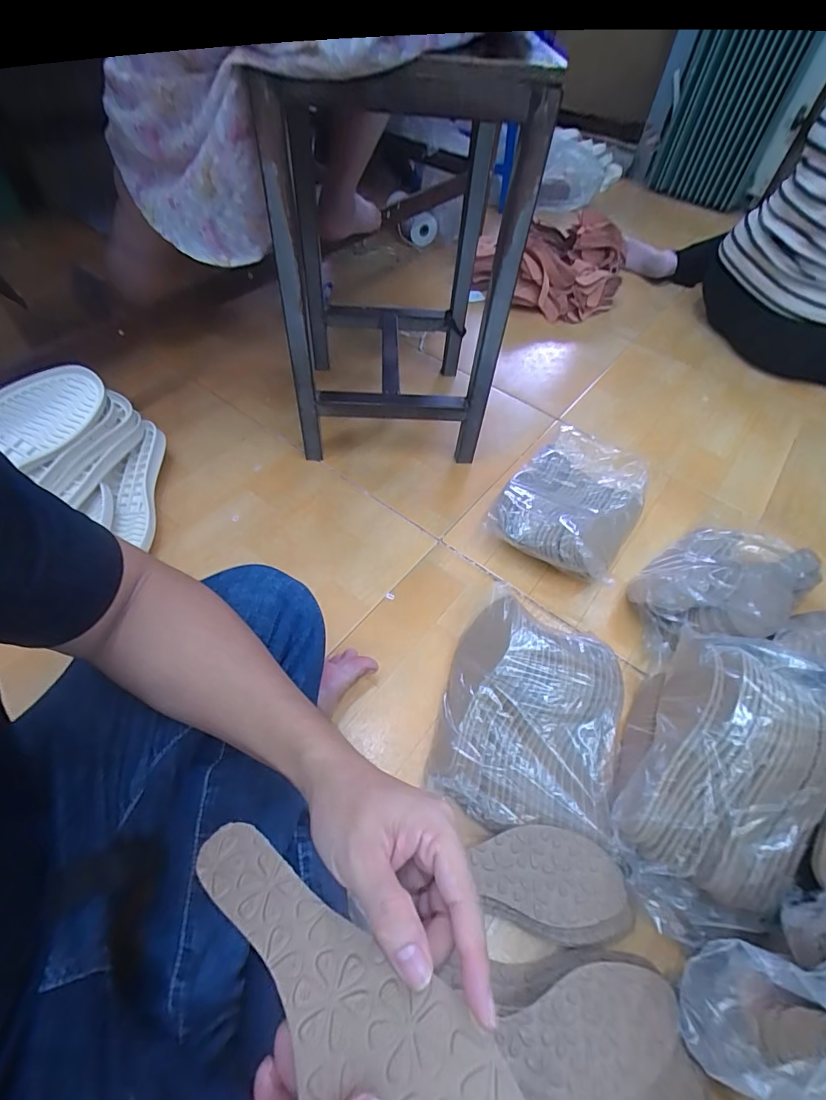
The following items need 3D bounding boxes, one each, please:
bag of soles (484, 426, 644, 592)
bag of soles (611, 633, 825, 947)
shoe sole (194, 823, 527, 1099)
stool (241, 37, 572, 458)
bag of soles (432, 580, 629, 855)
[{"bbox_3d":[0.261,-0.082,0.757,0.198,0.076,0.297,30,57,16],"label":"bag of soles"},{"bbox_3d":[0.327,0.232,0.473,0.176,0.152,0.276,28,56,15],"label":"bag of soles"},{"bbox_3d":[-0.023,0.199,0.199,0.075,0.004,0.217,-24,39,-29],"label":"shoe sole"},{"bbox_3d":[-0.033,-0.390,0.700,0.297,0.477,0.342,-2,54,-7],"label":"stool"},{"bbox_3d":[0.140,0.191,0.553,0.208,0.077,0.233,23,55,11],"label":"bag of soles"}]

